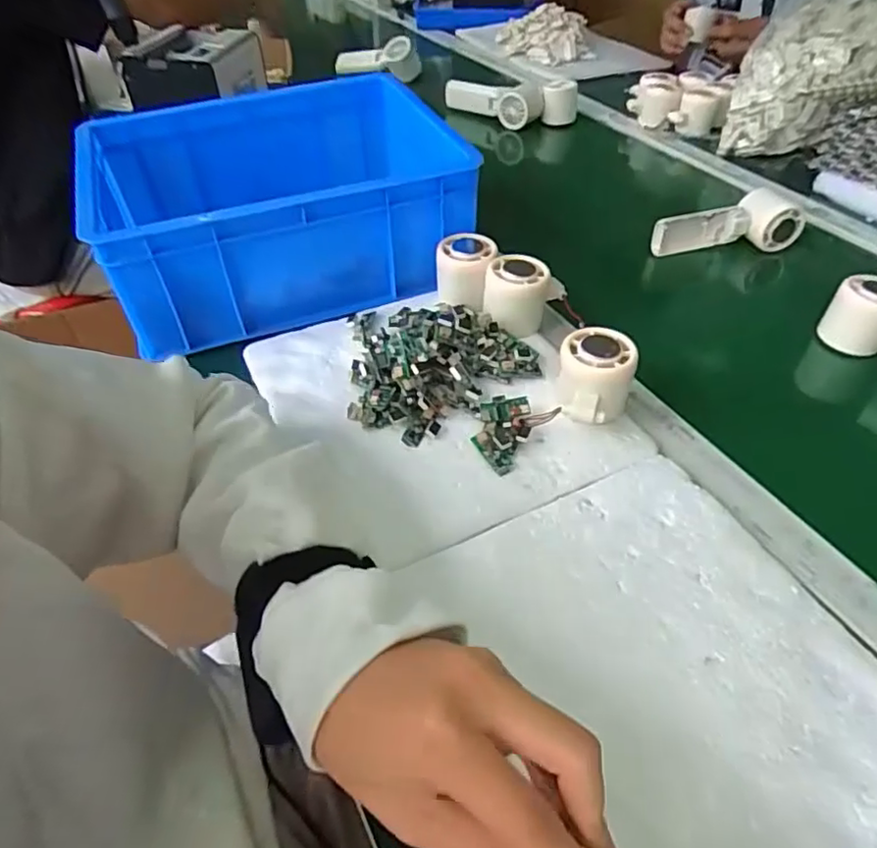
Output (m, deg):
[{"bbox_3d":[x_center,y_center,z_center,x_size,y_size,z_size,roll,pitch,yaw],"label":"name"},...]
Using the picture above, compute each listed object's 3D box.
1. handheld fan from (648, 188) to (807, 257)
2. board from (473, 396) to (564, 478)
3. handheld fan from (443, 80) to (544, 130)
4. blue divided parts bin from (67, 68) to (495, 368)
[{"bbox_3d":[0.326,-0.223,0.681,0.163,0.052,0.049,-13,46,-12],"label":"handheld fan"},{"bbox_3d":[0.050,0.004,0.456,0.049,0.023,0.060,33,52,27],"label":"board"},{"bbox_3d":[0.089,-0.536,0.994,0.155,0.048,0.062,26,51,24],"label":"handheld fan"},{"bbox_3d":[-0.159,-0.224,0.610,0.326,0.126,0.255,-14,46,-16],"label":"blue divided parts bin"}]

